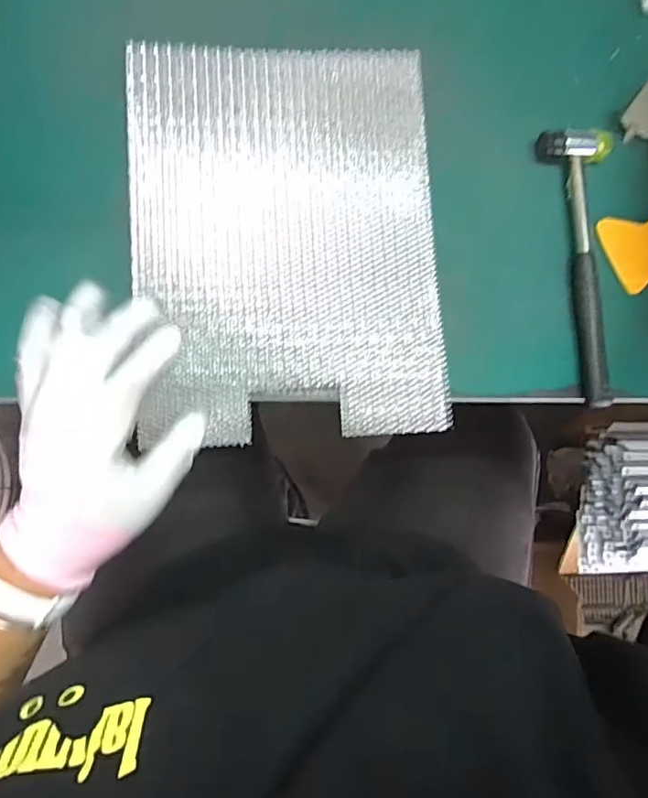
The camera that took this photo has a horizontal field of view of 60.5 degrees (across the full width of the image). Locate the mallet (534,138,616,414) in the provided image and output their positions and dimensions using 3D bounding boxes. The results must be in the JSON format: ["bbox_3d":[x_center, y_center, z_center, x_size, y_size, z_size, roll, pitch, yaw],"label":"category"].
[{"bbox_3d":[0.227,-0.116,0.482,0.052,0.026,0.241,-3,84,-7],"label":"mallet"}]

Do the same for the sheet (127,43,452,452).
[{"bbox_3d":[-0.028,-0.133,0.463,0.245,0.011,0.327,-3,84,-7],"label":"sheet"}]

